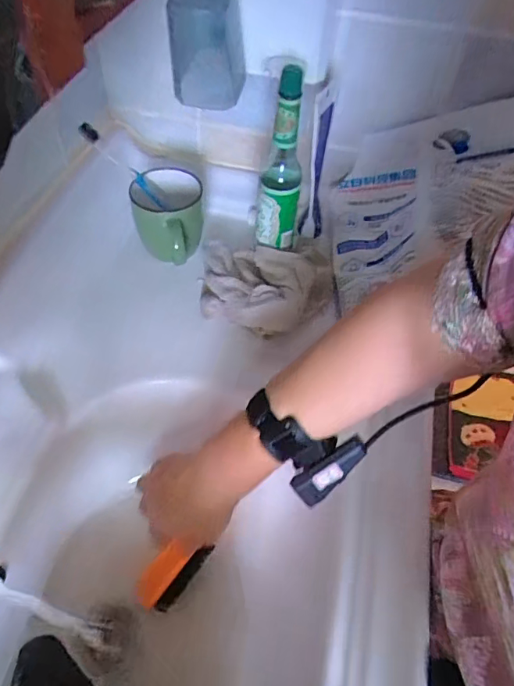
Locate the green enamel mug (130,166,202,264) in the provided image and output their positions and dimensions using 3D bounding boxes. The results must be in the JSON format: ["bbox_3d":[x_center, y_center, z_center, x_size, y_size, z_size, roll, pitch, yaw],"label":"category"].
[{"bbox_3d":[-0.109,-0.152,0.600,0.085,0.072,0.102,-2,53,-5],"label":"green enamel mug"}]

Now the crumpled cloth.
[{"bbox_3d":[0.007,-0.063,0.585,0.155,0.074,0.119,9,53,3],"label":"crumpled cloth"}]

